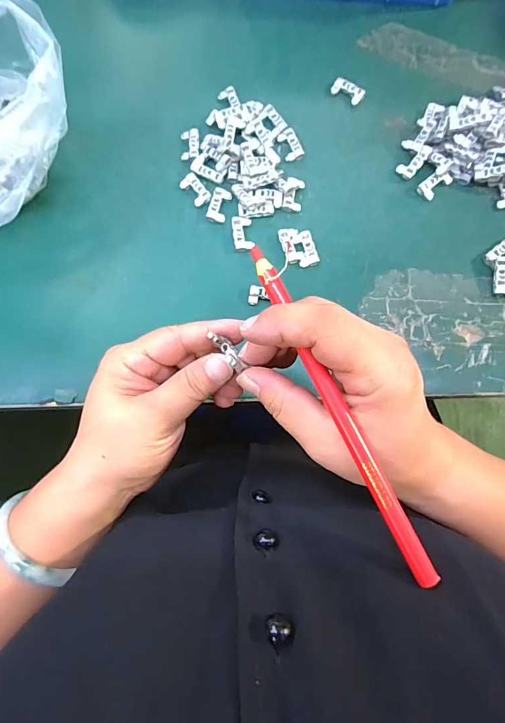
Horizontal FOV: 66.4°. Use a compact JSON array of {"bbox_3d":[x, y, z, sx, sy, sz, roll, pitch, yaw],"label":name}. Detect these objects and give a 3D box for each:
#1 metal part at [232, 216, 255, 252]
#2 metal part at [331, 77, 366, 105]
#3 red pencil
[{"bbox_3d":[-0.008,-0.108,0.327,0.017,0.005,0.029,-7,76,-1],"label":"metal part"},{"bbox_3d":[0.089,-0.251,0.359,0.030,0.009,0.015,31,79,8],"label":"metal part"},{"bbox_3d":[0.038,0.020,0.172,0.010,0.005,0.165,-25,82,-5],"label":"red pencil"}]

